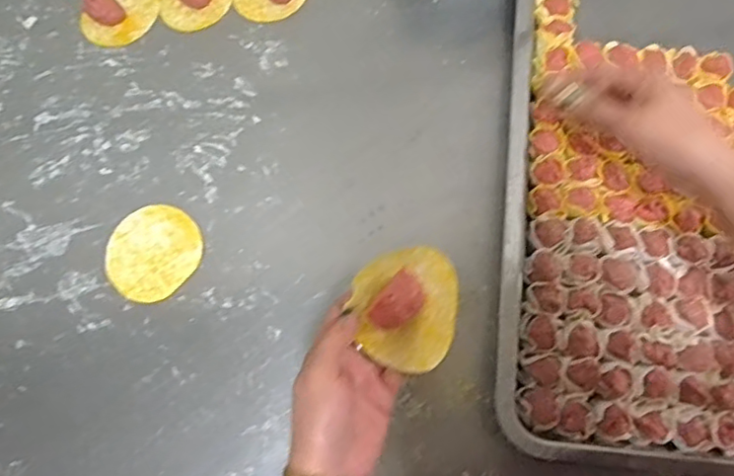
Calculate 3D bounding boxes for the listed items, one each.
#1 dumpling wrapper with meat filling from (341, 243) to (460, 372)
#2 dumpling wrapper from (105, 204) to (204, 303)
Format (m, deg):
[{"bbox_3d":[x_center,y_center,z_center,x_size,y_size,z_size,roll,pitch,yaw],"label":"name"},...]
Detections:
[{"bbox_3d":[0.026,0.046,0.403,0.070,0.043,0.080,8,74,4],"label":"dumpling wrapper with meat filling"},{"bbox_3d":[-0.201,0.012,0.560,0.087,0.004,0.088,-1,74,2],"label":"dumpling wrapper"}]

